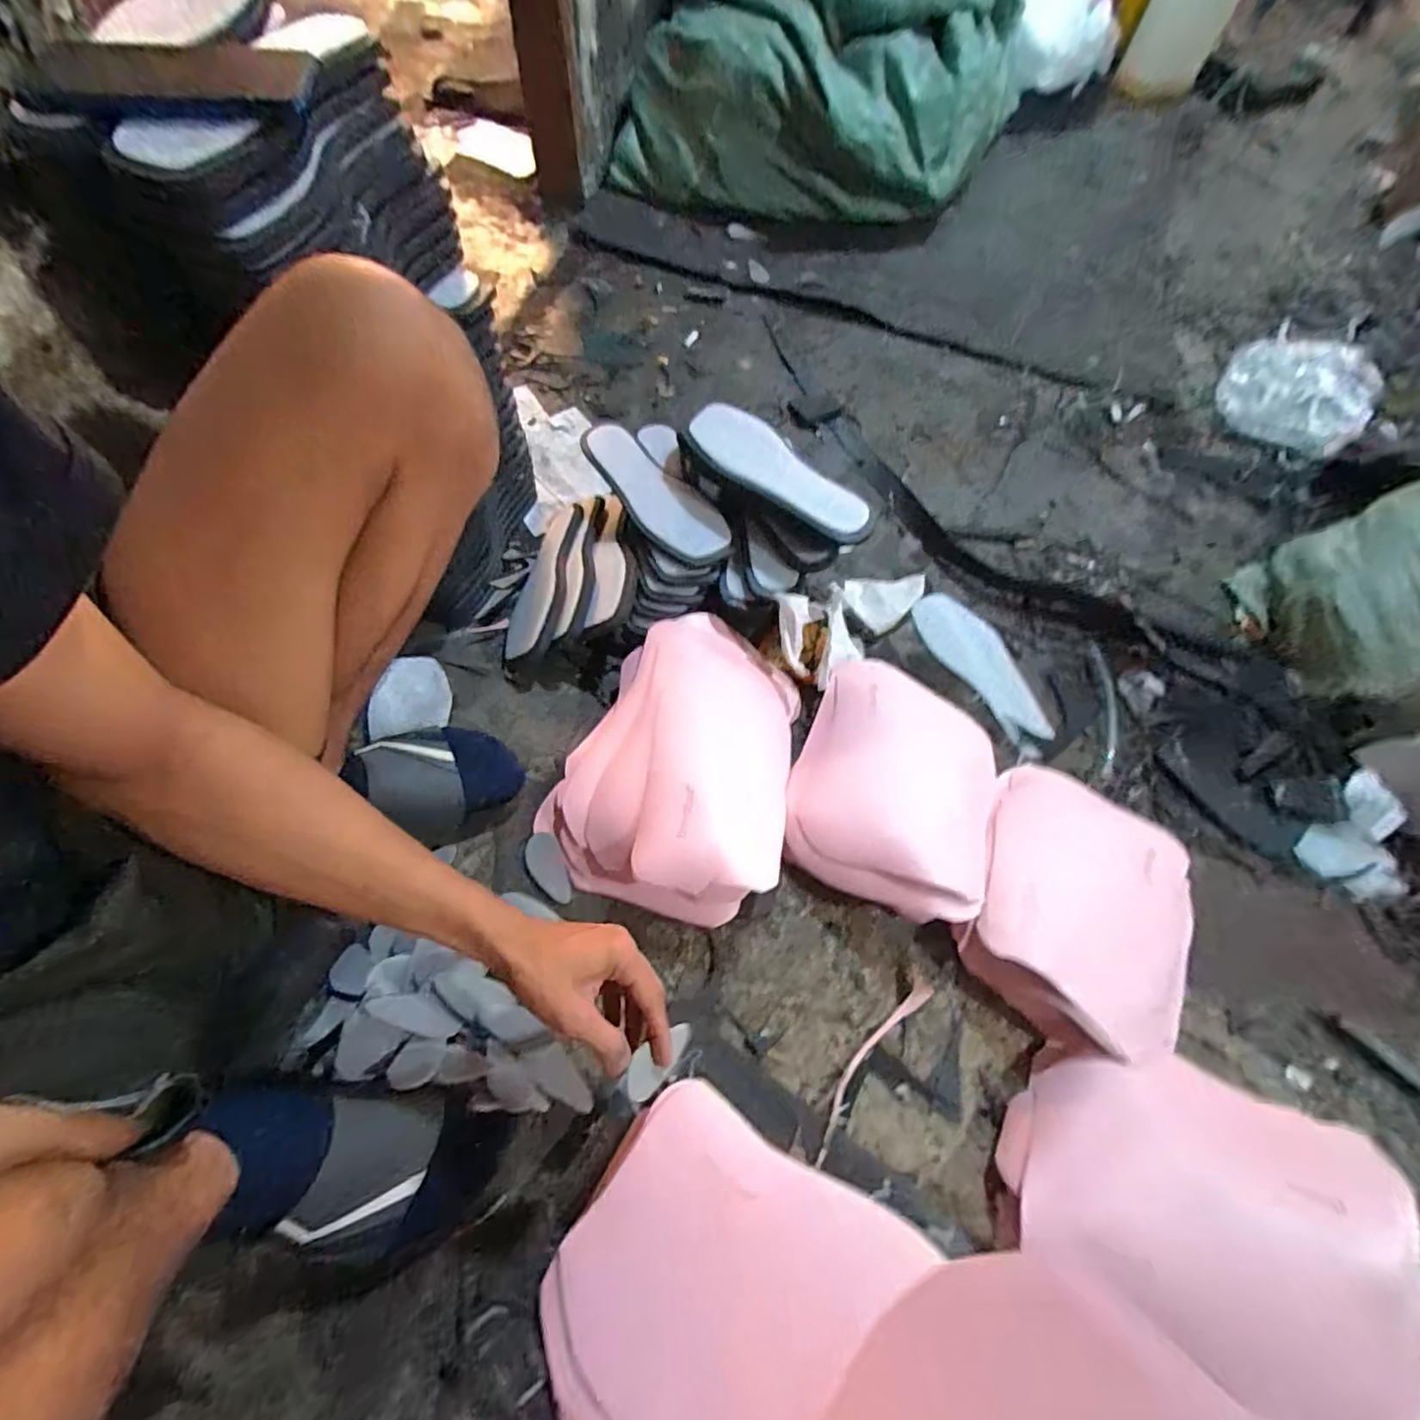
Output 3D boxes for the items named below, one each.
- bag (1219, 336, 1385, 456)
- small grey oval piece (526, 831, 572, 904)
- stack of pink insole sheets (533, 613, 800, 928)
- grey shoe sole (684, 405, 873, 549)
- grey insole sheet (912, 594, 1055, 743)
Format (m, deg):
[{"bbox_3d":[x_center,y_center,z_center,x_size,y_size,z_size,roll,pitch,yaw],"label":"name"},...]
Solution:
[{"bbox_3d":[0.980,-0.537,1.013,0.211,0.042,0.302,37,67,15],"label":"bag"},{"bbox_3d":[-0.151,0.147,0.564,0.032,0.007,0.067,-22,65,-15],"label":"small grey oval piece"},{"bbox_3d":[-0.021,0.029,0.615,0.223,0.073,0.331,16,61,5],"label":"stack of pink insole sheets"},{"bbox_3d":[0.076,-0.267,0.694,0.087,0.027,0.248,-40,72,-20],"label":"grey shoe sole"},{"bbox_3d":[0.353,-0.058,0.787,0.103,0.010,0.223,-20,70,-18],"label":"grey insole sheet"}]

